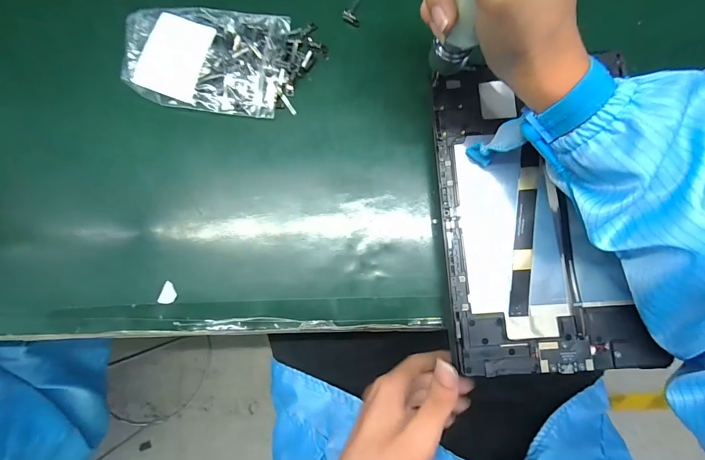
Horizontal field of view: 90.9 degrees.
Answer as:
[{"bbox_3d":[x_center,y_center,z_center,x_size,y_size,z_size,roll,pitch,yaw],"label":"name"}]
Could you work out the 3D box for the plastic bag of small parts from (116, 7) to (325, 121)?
[{"bbox_3d":[-0.114,-0.153,0.307,0.160,0.021,0.095,6,84,3],"label":"plastic bag of small parts"}]

